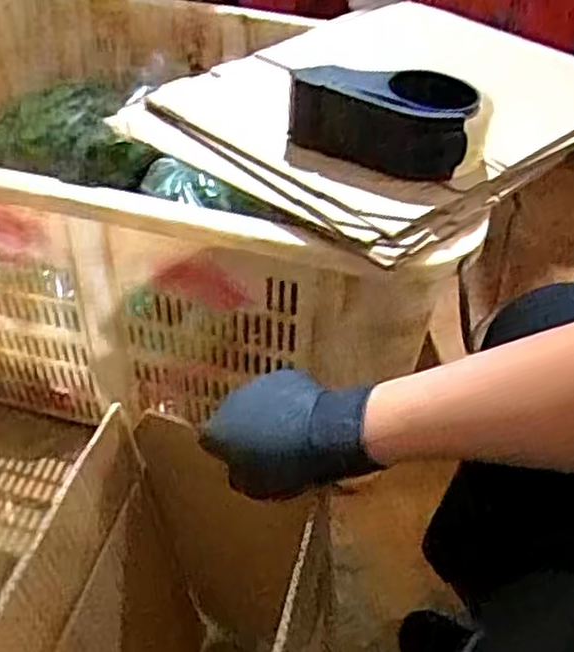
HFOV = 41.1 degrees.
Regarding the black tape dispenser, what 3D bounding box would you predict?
[{"bbox_3d":[0.079,-0.174,0.636,0.141,0.059,0.072,15,43,12],"label":"black tape dispenser"}]

